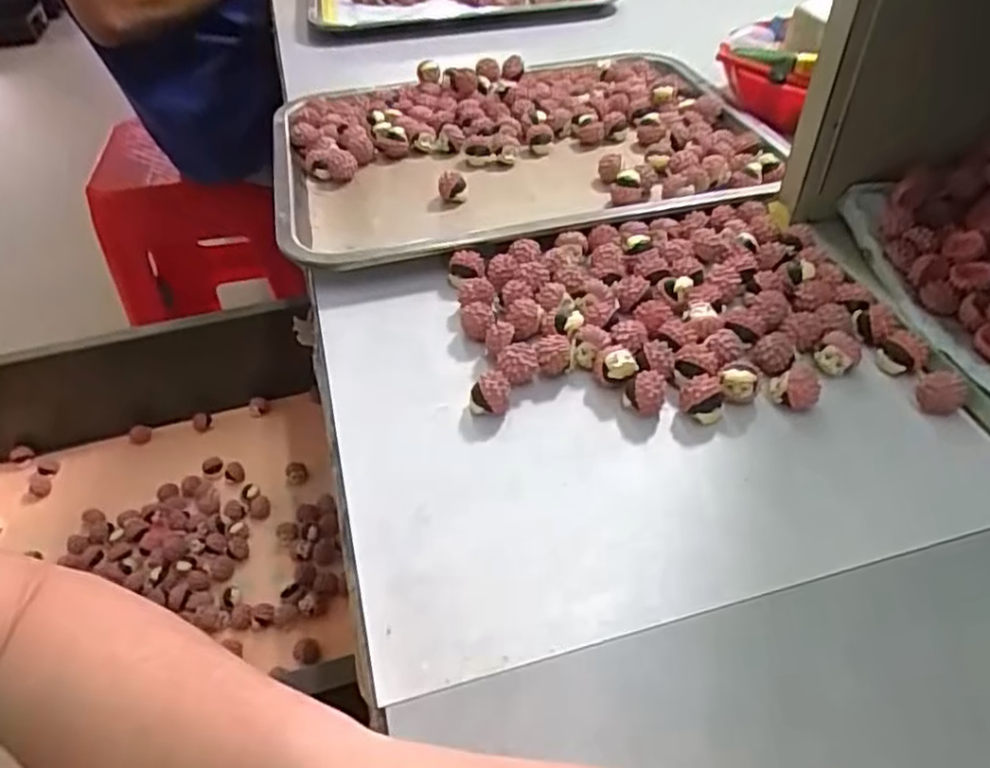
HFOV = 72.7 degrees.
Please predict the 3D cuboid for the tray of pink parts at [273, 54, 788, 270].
[{"bbox_3d":[0.013,-0.184,0.509,0.345,0.028,0.265,-9,44,-7],"label":"tray of pink parts"}]

